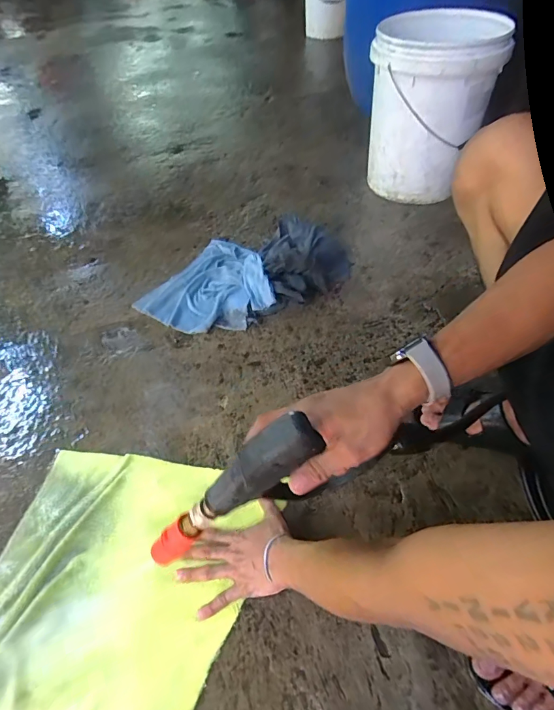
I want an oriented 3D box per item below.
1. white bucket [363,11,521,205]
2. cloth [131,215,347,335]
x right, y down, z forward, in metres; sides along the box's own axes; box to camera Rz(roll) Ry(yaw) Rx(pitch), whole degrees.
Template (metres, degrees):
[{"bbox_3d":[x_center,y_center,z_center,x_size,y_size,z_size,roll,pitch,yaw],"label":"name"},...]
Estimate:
[{"bbox_3d":[0.386,-0.639,1.074,0.272,0.380,0.304,8,51,11],"label":"white bucket"},{"bbox_3d":[-0.074,-0.213,0.953,0.477,0.071,0.329,-15,50,-8],"label":"cloth"}]

